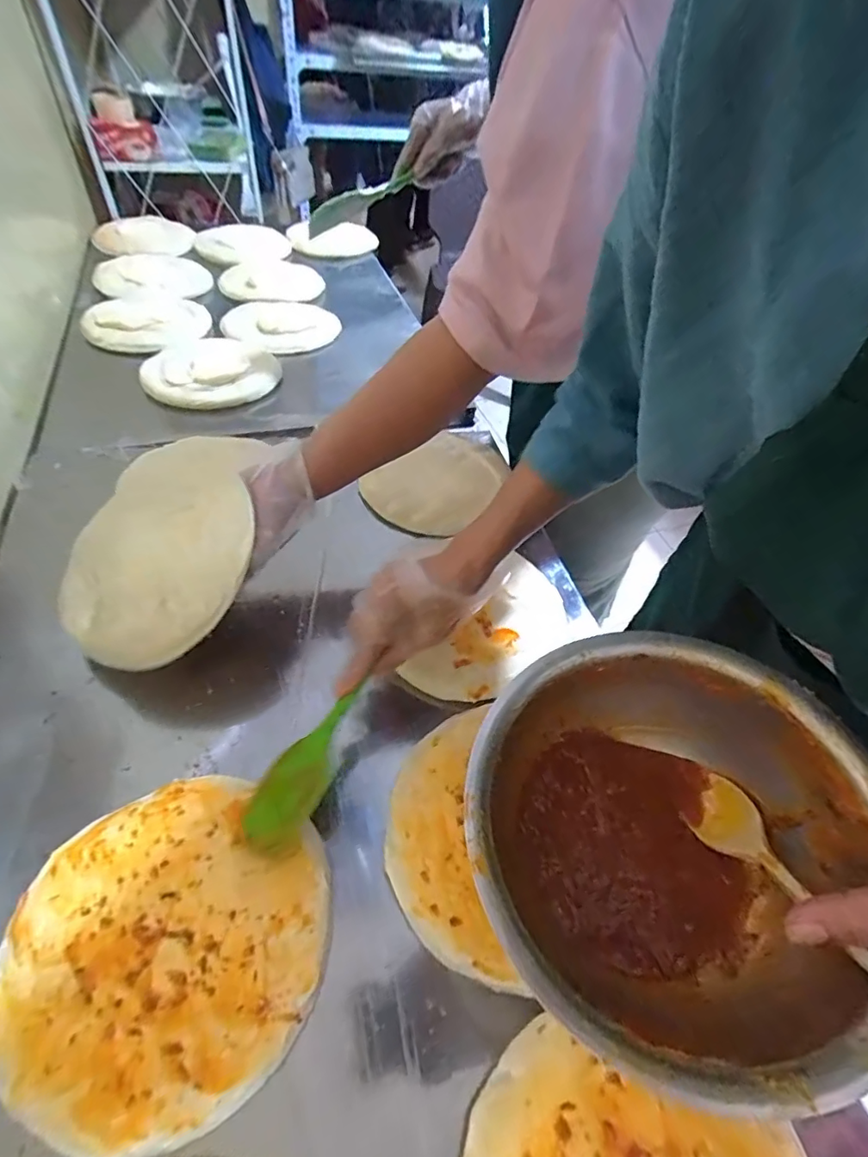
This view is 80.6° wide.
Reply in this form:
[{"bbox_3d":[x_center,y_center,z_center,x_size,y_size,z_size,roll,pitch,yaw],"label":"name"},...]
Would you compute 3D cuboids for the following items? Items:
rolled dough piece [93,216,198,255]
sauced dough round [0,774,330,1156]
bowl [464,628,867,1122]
[{"bbox_3d":[-0.635,-0.750,1.127,0.203,0.054,0.121,-19,55,-21],"label":"rolled dough piece"},{"bbox_3d":[-0.172,0.234,0.338,0.191,0.009,0.188,6,48,-7],"label":"sauced dough round"},{"bbox_3d":[0.110,0.129,0.263,0.183,0.089,0.188,2,49,-2],"label":"bowl"}]

